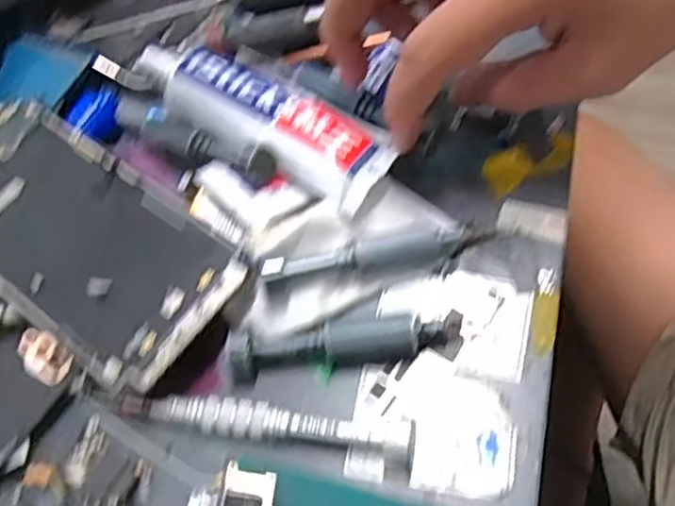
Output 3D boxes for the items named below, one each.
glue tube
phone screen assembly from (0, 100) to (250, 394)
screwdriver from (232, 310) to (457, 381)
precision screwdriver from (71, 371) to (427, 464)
[{"bbox_3d":[-0.040,-0.065,0.311,0.138,0.021,0.036,30,67,22],"label":"glue tube"},{"bbox_3d":[-0.111,-0.009,0.286,0.149,0.004,0.071,33,70,22],"label":"phone screen assembly"},{"bbox_3d":[0.003,0.034,0.263,0.090,0.010,0.016,-9,58,2],"label":"screwdriver"},{"bbox_3d":[-0.035,0.060,0.251,0.124,0.013,0.013,9,61,6],"label":"precision screwdriver"}]

